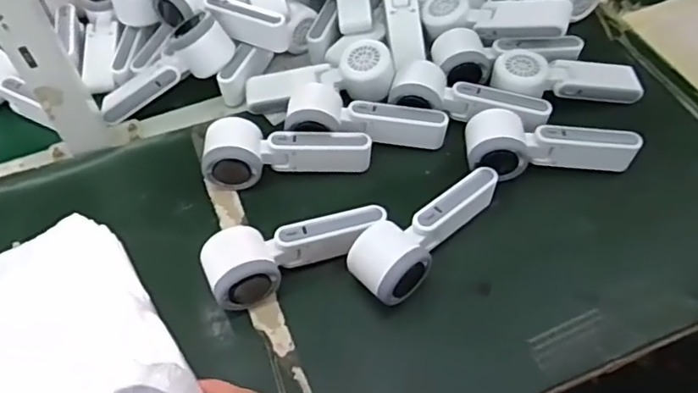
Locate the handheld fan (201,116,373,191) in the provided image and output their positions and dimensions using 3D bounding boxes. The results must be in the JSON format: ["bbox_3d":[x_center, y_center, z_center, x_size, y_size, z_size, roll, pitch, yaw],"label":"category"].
[{"bbox_3d":[-0.062,-0.047,0.603,0.164,0.046,0.060,-4,54,0],"label":"handheld fan"}]

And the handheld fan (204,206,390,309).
[{"bbox_3d":[-0.050,0.043,0.535,0.161,0.048,0.061,-25,56,-15],"label":"handheld fan"}]

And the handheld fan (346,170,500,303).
[{"bbox_3d":[0.072,0.030,0.539,0.165,0.055,0.056,-39,61,-23],"label":"handheld fan"}]

